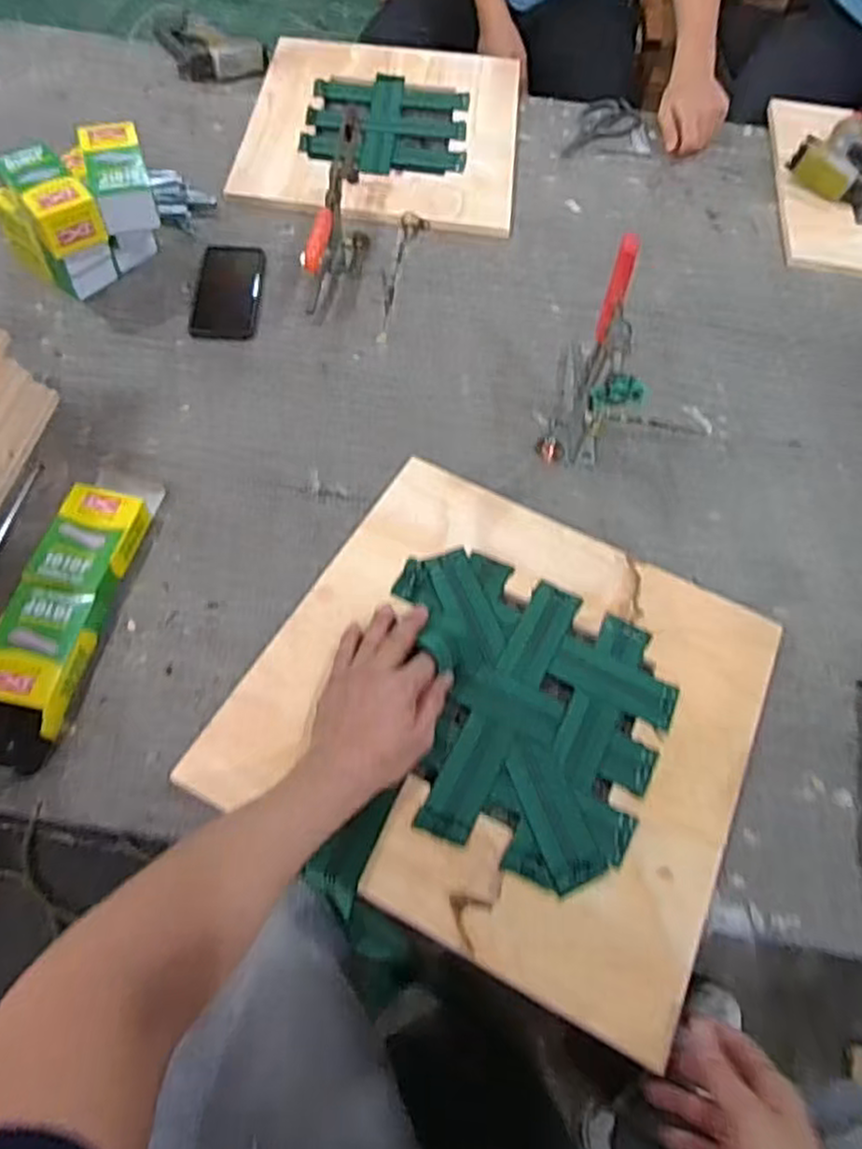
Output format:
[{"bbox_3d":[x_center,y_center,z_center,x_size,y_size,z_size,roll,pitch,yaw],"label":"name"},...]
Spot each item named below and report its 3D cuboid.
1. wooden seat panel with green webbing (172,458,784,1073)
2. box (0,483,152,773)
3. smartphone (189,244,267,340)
[{"bbox_3d":[0.069,0.116,0.643,0.425,0.016,0.402,26,63,11],"label":"wooden seat panel with green webbing"},{"bbox_3d":[-0.350,0.038,0.664,0.085,0.036,0.285,11,61,3],"label":"box"},{"bbox_3d":[-0.260,-0.368,0.911,0.084,0.004,0.172,0,61,-3],"label":"smartphone"}]

